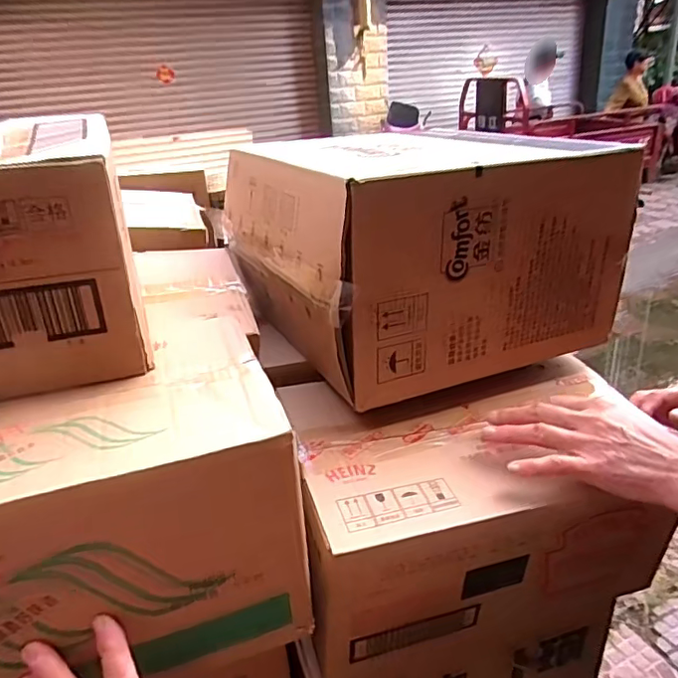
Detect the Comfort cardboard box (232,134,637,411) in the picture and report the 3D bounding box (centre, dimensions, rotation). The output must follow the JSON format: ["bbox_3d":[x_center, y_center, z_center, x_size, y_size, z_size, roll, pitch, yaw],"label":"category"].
[{"bbox_3d":[0.081,-0.123,0.691,0.357,0.222,0.344,-15,27,-22],"label":"Comfort cardboard box"}]

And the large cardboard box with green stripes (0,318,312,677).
[{"bbox_3d":[-0.229,0.135,0.422,0.373,0.178,0.194,-11,26,-14],"label":"large cardboard box with green stripes"}]

